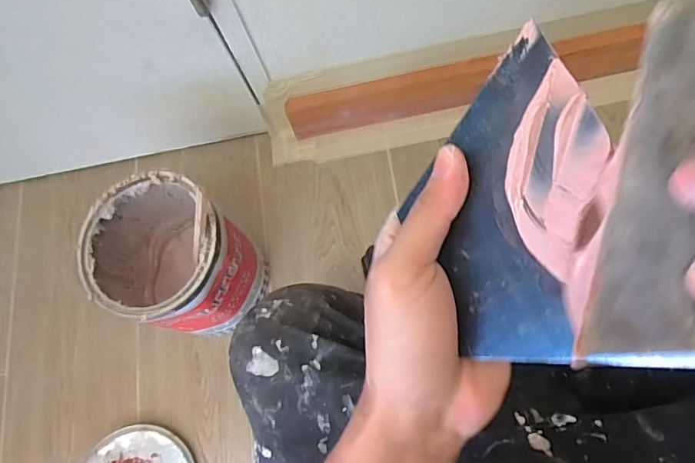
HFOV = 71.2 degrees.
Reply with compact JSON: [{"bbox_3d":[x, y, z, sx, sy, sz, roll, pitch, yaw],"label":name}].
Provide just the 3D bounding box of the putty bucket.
[{"bbox_3d":[-0.204,0.045,0.584,0.154,0.184,0.150,0,64,1],"label":"putty bucket"}]

